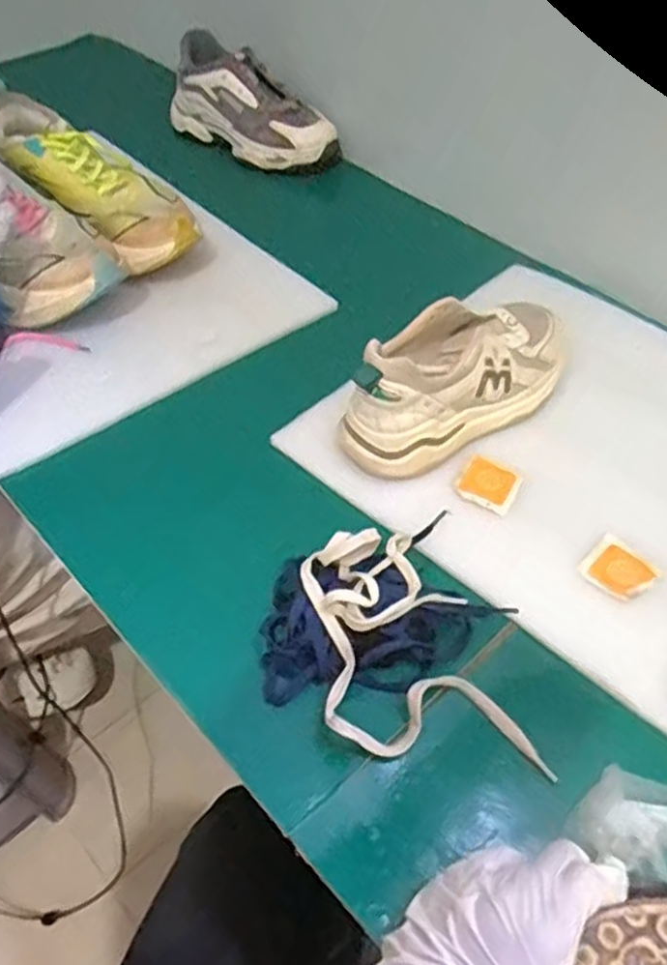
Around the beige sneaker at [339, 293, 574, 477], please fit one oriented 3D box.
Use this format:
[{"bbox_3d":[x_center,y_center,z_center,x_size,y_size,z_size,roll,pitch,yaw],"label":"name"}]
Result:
[{"bbox_3d":[0.111,-0.093,0.625,0.236,0.092,0.088,-32,57,-25],"label":"beige sneaker"}]

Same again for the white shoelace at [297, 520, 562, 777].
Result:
[{"bbox_3d":[0.047,0.111,0.484,0.117,0.052,0.177,-15,51,-13],"label":"white shoelace"}]

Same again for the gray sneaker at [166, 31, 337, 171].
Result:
[{"bbox_3d":[-0.110,-0.488,0.984,0.255,0.117,0.084,22,52,18],"label":"gray sneaker"}]

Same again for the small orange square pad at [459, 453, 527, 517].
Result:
[{"bbox_3d":[0.127,0.001,0.605,0.047,0.007,0.047,29,55,22],"label":"small orange square pad"}]

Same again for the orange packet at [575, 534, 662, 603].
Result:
[{"bbox_3d":[0.211,0.064,0.549,0.047,0.006,0.046,36,58,27],"label":"orange packet"}]

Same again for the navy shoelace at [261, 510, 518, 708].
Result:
[{"bbox_3d":[0.030,0.081,0.520,0.166,0.030,0.119,-9,50,-9],"label":"navy shoelace"}]

